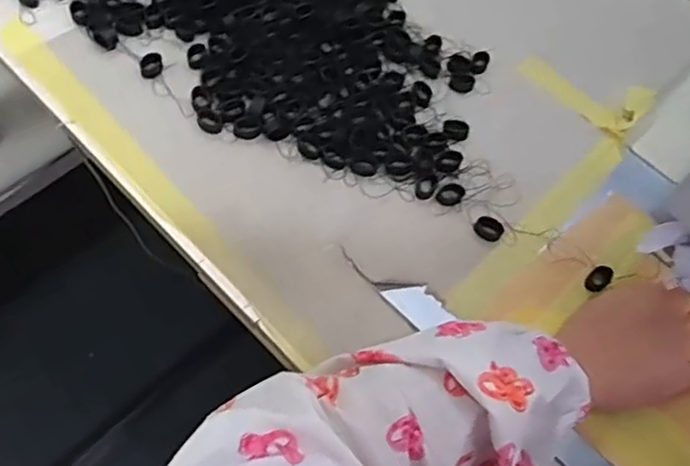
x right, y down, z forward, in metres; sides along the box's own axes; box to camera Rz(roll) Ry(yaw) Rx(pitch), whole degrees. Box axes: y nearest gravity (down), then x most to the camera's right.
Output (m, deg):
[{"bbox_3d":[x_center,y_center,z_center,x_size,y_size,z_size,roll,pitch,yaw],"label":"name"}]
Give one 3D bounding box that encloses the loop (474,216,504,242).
[{"bbox_3d":[0.106,-0.004,0.484,0.021,0.009,0.016,37,62,11],"label":"loop"}]

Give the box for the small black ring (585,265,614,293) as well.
[{"bbox_3d":[0.184,0.032,0.476,0.015,0.006,0.025,41,63,13],"label":"small black ring"}]

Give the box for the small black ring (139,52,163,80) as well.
[{"bbox_3d":[-0.150,-0.129,0.511,0.017,0.007,0.020,-7,63,-13],"label":"small black ring"}]

